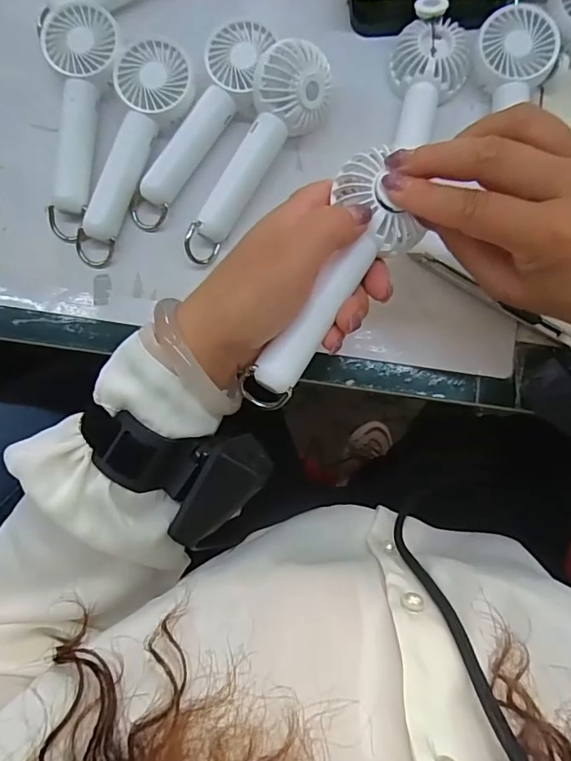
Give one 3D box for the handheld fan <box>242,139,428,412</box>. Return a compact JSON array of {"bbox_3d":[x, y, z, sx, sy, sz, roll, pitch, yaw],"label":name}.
[{"bbox_3d":[0.024,-0.048,0.268,0.054,0.025,0.147,29,92,4],"label":"handheld fan"}]

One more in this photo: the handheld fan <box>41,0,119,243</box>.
[{"bbox_3d":[-0.149,-0.191,0.366,0.055,0.032,0.171,1,85,1],"label":"handheld fan"}]

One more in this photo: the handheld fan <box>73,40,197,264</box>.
[{"bbox_3d":[-0.108,-0.164,0.363,0.056,0.032,0.162,14,85,2],"label":"handheld fan"}]

